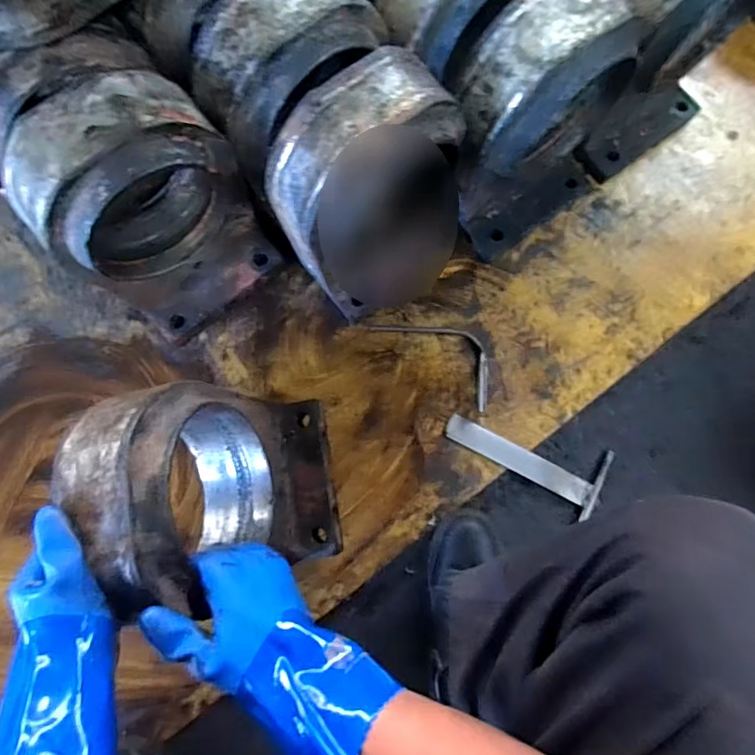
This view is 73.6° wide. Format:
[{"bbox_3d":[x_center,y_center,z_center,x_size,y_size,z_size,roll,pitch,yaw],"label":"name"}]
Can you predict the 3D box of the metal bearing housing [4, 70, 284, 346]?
[{"bbox_3d":[-0.266,-0.195,0.619,0.212,0.309,0.164,-40,83,-6],"label":"metal bearing housing"}]

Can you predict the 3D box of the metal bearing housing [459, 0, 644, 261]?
[{"bbox_3d":[0.216,-0.327,0.656,0.253,0.308,0.154,-39,83,-6],"label":"metal bearing housing"}]

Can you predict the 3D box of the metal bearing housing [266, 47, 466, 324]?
[{"bbox_3d":[-0.001,-0.208,0.621,0.219,0.296,0.146,-28,82,-5],"label":"metal bearing housing"}]

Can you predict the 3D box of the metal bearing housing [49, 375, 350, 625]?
[{"bbox_3d":[-0.169,0.119,0.560,0.115,0.317,0.202,-4,80,22],"label":"metal bearing housing"}]

